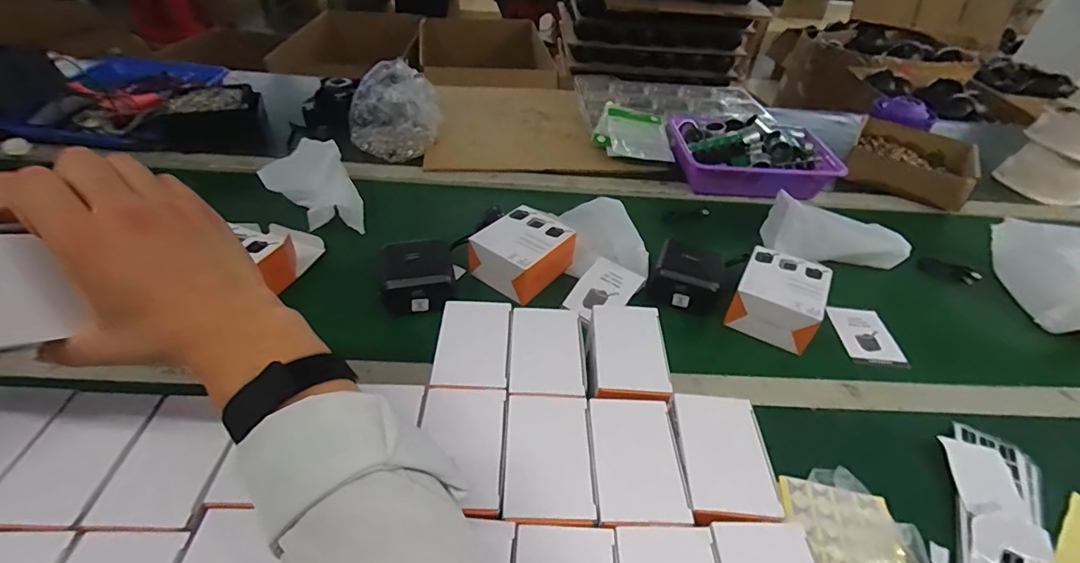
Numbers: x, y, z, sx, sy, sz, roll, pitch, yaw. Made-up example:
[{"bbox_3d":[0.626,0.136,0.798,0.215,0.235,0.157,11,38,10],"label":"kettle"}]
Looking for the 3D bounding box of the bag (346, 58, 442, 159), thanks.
[{"bbox_3d":[-0.276,-0.319,0.930,0.162,0.114,0.184,7,42,2],"label":"bag"}]

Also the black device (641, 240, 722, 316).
[{"bbox_3d":[0.199,-0.007,0.672,0.087,0.047,0.089,17,43,13],"label":"black device"}]

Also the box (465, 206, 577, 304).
[{"bbox_3d":[-0.024,-0.041,0.672,0.101,0.060,0.117,32,48,27],"label":"box"}]

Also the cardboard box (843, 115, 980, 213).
[{"bbox_3d":[0.719,-0.244,0.955,0.210,0.075,0.236,29,47,24],"label":"cardboard box"}]

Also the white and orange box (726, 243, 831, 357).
[{"bbox_3d":[0.310,0.017,0.636,0.098,0.054,0.109,23,45,19],"label":"white and orange box"}]

